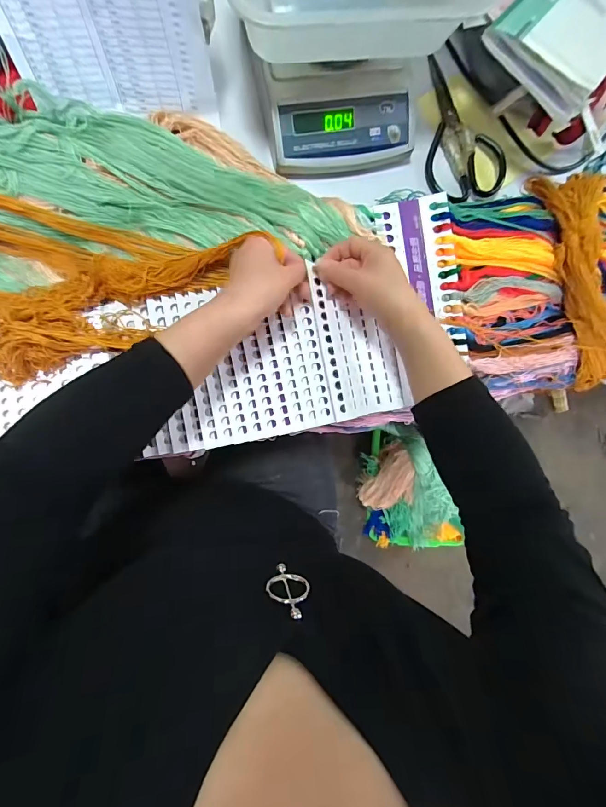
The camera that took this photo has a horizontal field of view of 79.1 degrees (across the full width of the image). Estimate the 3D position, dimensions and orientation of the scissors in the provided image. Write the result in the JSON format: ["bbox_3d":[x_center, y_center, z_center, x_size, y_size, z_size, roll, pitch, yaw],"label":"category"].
[{"bbox_3d":[0.221,-0.383,0.508,0.103,0.028,0.200,-2,90,-8],"label":"scissors"}]

